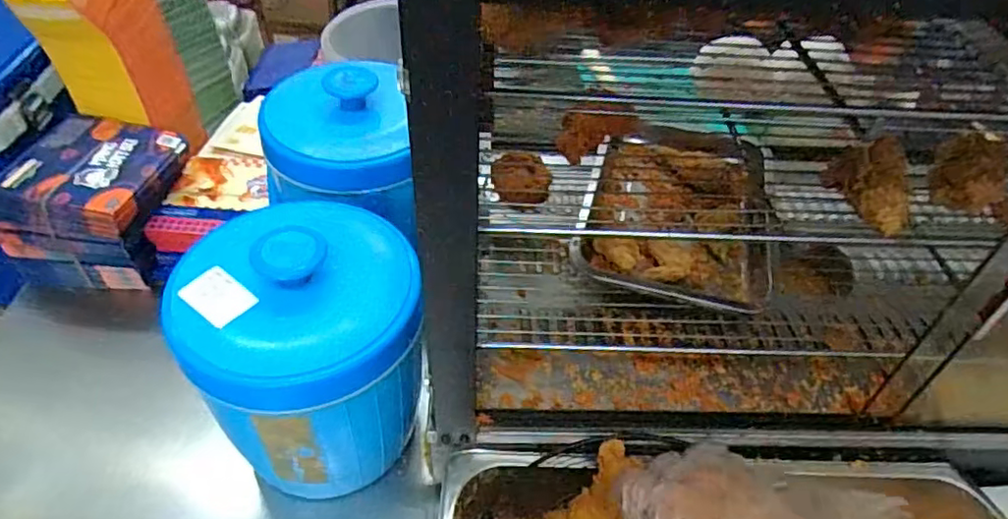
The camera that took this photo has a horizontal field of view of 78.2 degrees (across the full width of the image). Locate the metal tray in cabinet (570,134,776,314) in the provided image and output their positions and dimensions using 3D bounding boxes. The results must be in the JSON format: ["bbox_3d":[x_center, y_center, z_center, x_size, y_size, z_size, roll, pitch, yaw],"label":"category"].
[{"bbox_3d":[0.206,-0.064,0.727,0.207,0.058,0.285,13,47,11],"label":"metal tray in cabinet"}]

